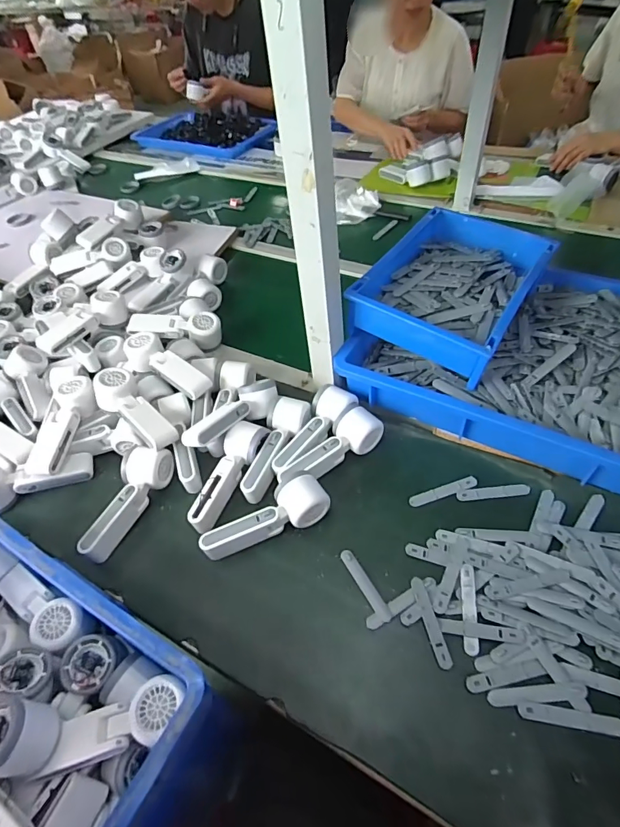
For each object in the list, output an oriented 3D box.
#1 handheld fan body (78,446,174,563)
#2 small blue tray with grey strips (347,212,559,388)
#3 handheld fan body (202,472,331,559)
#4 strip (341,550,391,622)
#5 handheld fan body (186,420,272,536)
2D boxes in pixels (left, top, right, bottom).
[{"bbox_3d":[-0.253,0.124,0.619,0.059,0.060,0.167,14,54,18],"label":"handheld fan body"},{"bbox_3d":[0.225,-0.198,0.690,0.211,0.080,0.307,25,56,25],"label":"small blue tray with grey strips"},{"bbox_3d":[-0.058,0.136,0.584,0.172,0.056,0.057,-18,51,-7],"label":"handheld fan body"},{"bbox_3d":[0.067,0.206,0.537,0.016,0.004,0.094,-25,51,-15],"label":"strip"},{"bbox_3d":[-0.118,0.086,0.628,0.056,0.052,0.167,22,57,23],"label":"handheld fan body"}]

